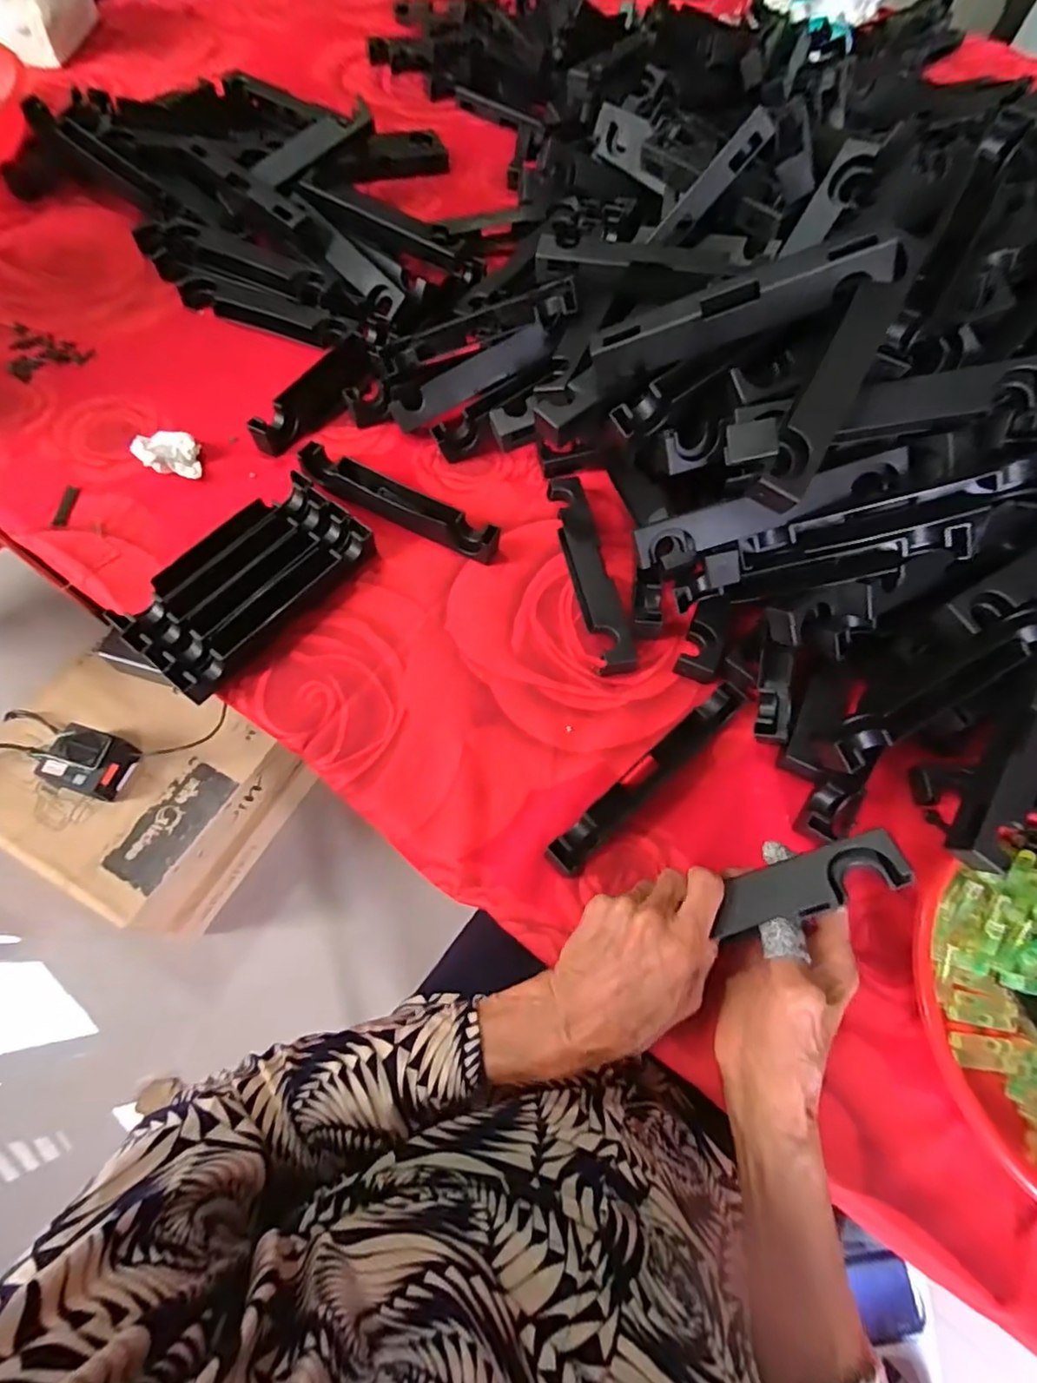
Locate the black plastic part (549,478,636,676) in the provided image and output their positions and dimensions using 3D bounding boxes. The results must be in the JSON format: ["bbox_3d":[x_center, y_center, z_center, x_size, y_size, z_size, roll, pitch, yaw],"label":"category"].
[{"bbox_3d":[0.063,-0.105,0.506,0.032,0.020,0.192,-11,66,-8],"label":"black plastic part"}]

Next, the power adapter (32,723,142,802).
[{"bbox_3d":[-0.519,0.085,0.698,0.089,0.052,0.071,18,66,3],"label":"power adapter"}]

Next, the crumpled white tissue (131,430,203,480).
[{"bbox_3d":[-0.319,-0.219,0.530,0.050,0.027,0.039,3,65,-2],"label":"crumpled white tissue"}]

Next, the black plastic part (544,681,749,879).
[{"bbox_3d":[0.097,0.061,0.427,0.195,0.029,0.025,-40,73,-19],"label":"black plastic part"}]

